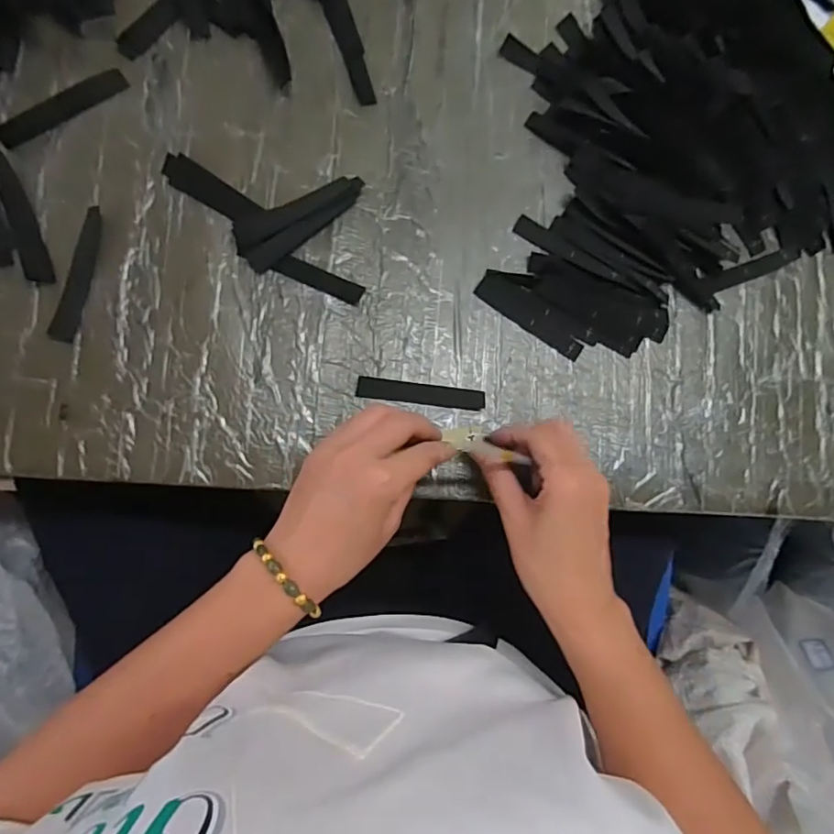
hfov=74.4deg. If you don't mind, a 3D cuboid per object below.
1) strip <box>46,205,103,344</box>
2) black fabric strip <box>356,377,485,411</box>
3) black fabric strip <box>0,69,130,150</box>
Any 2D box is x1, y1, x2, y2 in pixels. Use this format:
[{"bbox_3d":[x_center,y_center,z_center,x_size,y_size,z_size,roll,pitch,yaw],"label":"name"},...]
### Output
[{"bbox_3d":[-0.227,-0.096,0.370,0.016,0.004,0.092,13,84,-6],"label":"strip"},{"bbox_3d":[0.004,-0.017,0.392,0.091,0.004,0.014,6,84,-7],"label":"black fabric strip"},{"bbox_3d":[-0.243,-0.212,0.376,0.091,0.006,0.018,-37,91,-9],"label":"black fabric strip"}]

